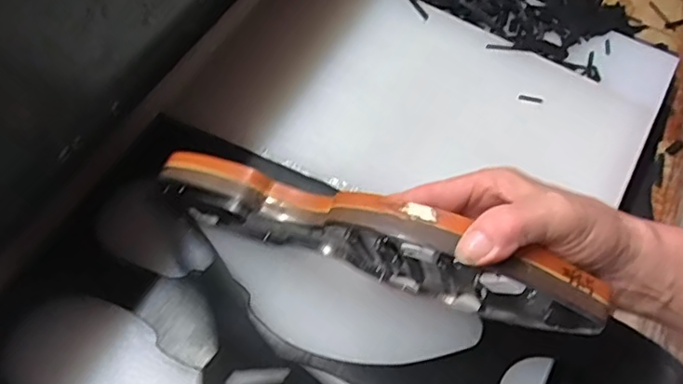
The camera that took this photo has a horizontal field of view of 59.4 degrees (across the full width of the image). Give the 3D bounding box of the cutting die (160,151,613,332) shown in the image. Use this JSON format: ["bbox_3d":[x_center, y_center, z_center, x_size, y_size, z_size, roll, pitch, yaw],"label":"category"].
[{"bbox_3d":[0.011,0.032,0.366,0.278,0.081,0.034,16,55,22],"label":"cutting die"}]

